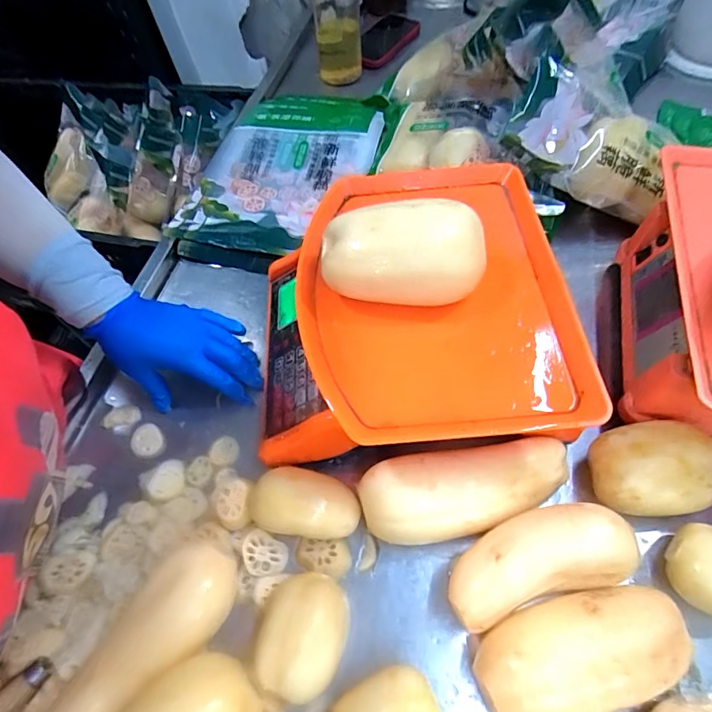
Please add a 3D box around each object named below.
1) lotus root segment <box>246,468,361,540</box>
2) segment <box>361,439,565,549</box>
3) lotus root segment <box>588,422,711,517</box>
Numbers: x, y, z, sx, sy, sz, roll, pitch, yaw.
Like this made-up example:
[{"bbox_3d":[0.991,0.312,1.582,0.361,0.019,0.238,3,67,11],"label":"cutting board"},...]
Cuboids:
[{"bbox_3d":[-0.044,0.127,0.391,0.095,0.044,0.057,6,58,8],"label":"lotus root segment"},{"bbox_3d":[0.090,0.114,0.382,0.178,0.064,0.067,-10,58,-2],"label":"segment"},{"bbox_3d":[0.250,0.098,0.386,0.099,0.061,0.074,-6,58,1],"label":"lotus root segment"}]

